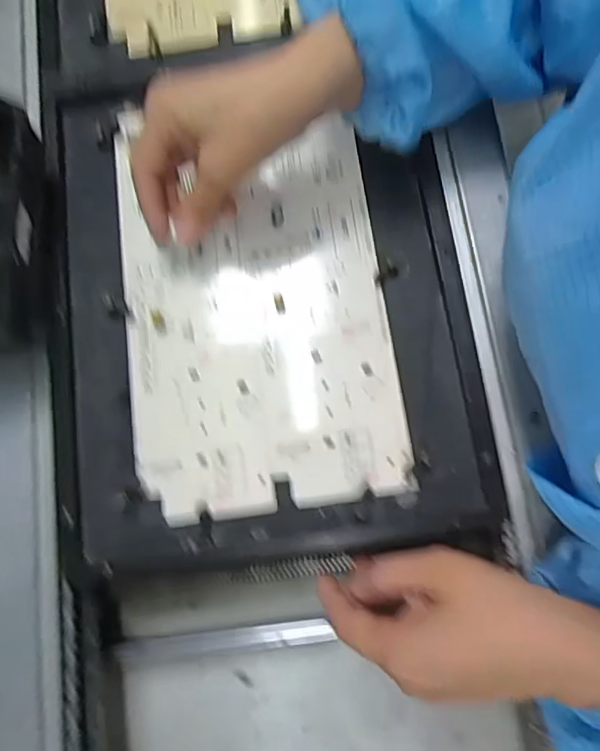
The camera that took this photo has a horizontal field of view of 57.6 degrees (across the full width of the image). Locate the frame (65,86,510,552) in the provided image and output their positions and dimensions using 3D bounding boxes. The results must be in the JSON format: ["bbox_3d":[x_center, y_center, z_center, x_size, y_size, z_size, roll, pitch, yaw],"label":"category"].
[{"bbox_3d":[-0.026,-0.056,0.370,0.264,0.025,0.335,-8,79,-1],"label":"frame"}]

